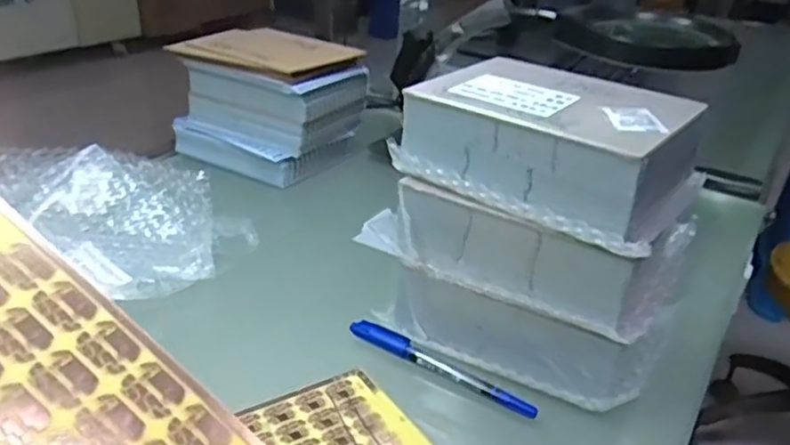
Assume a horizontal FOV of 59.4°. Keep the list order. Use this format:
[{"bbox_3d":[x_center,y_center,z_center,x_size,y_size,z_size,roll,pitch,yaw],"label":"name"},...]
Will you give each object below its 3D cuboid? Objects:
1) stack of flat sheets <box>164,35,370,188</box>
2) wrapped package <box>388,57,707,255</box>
[{"bbox_3d":[-0.134,-0.132,0.752,0.169,0.123,0.133,18,31,26],"label":"stack of flat sheets"},{"bbox_3d":[0.100,-0.053,0.441,0.157,0.057,0.131,22,33,32],"label":"wrapped package"}]

